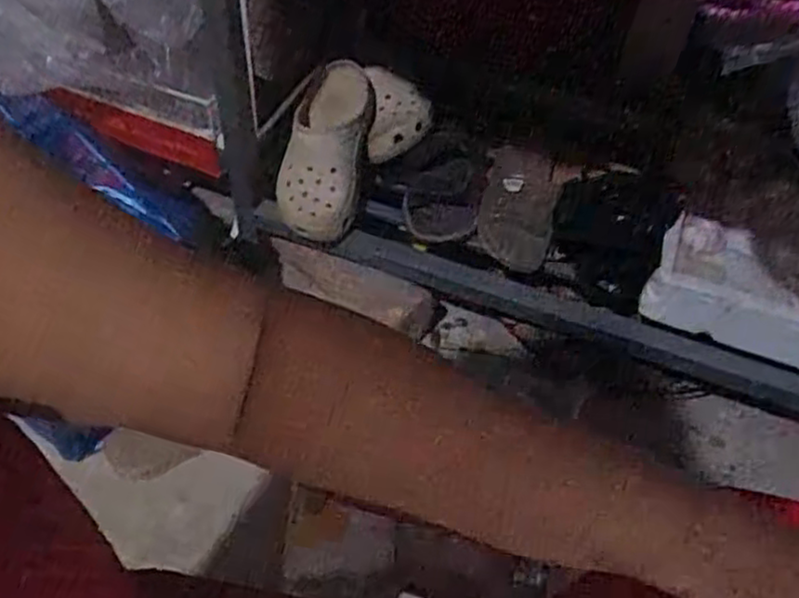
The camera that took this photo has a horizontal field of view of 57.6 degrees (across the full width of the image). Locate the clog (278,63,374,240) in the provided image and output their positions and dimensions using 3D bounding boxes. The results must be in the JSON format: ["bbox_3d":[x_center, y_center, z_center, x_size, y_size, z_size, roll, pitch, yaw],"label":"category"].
[{"bbox_3d":[-0.093,-0.196,0.933,0.107,0.119,0.242,11,80,4],"label":"clog"}]

